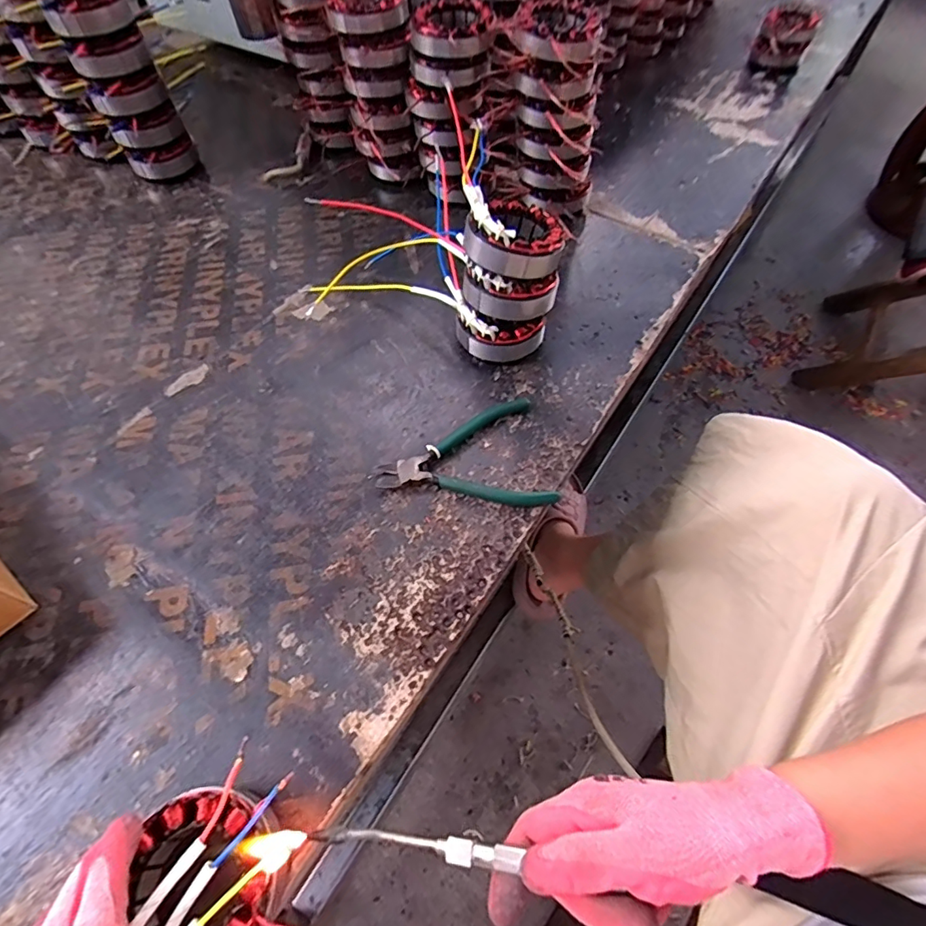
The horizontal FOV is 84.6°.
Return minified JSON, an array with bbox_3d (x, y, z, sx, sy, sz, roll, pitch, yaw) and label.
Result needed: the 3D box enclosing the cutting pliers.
[{"bbox_3d":[-0.003,-0.005,0.448,0.148,0.010,0.110,-8,58,-4],"label":"cutting pliers"}]

